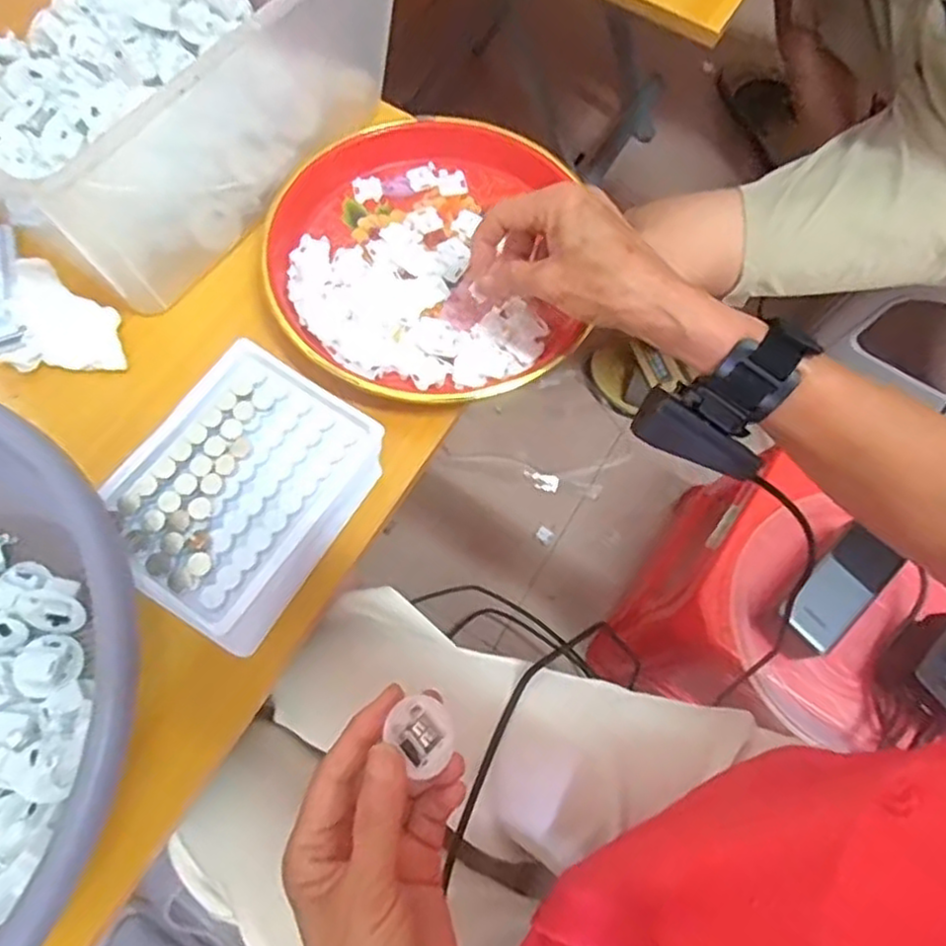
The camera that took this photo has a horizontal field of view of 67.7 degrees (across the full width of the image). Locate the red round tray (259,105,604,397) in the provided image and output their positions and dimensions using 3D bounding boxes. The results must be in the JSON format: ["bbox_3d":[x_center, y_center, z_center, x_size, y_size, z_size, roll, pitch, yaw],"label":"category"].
[{"bbox_3d":[-0.036,-0.152,0.471,0.192,0.028,0.216,-4,70,-4],"label":"red round tray"}]

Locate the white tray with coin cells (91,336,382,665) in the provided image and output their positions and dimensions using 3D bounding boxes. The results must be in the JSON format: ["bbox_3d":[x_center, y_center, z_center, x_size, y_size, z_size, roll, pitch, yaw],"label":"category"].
[{"bbox_3d":[-0.120,0.016,0.383,0.108,0.064,0.138,34,71,10],"label":"white tray with coin cells"}]

